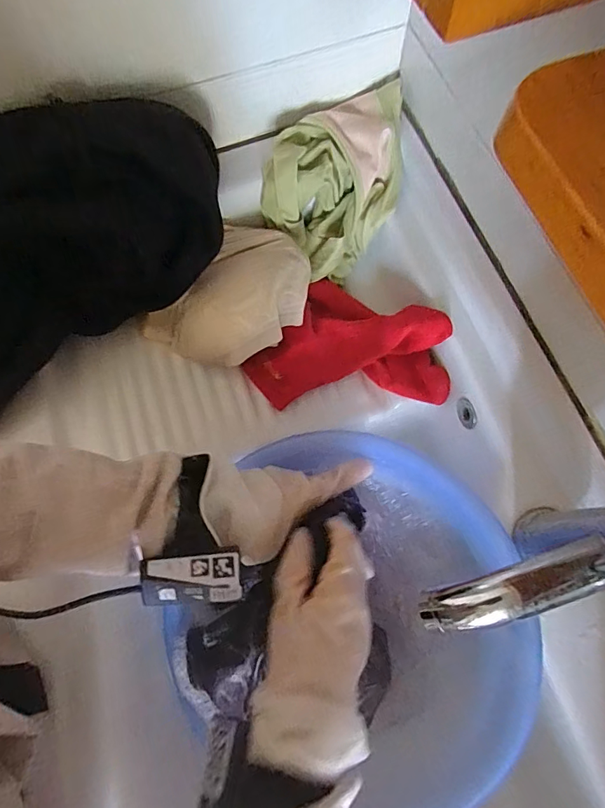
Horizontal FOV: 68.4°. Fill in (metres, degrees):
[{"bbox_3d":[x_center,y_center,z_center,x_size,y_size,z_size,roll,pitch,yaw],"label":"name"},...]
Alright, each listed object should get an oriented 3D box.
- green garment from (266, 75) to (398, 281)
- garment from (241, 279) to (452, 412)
[{"bbox_3d":[0.043,-0.234,0.476,0.118,0.093,0.175,35,77,11],"label":"green garment"},{"bbox_3d":[0.055,-0.041,0.452,0.180,0.067,0.155,31,77,10],"label":"garment"}]

